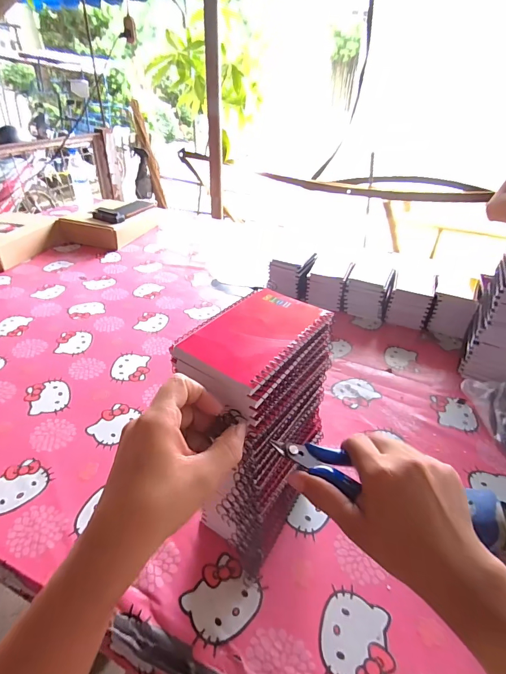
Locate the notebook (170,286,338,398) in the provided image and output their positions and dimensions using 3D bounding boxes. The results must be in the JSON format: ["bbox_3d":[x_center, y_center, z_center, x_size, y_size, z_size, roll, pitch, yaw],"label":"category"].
[{"bbox_3d":[0.002,-0.004,0.323,0.086,0.012,0.130,26,42,27],"label":"notebook"}]

